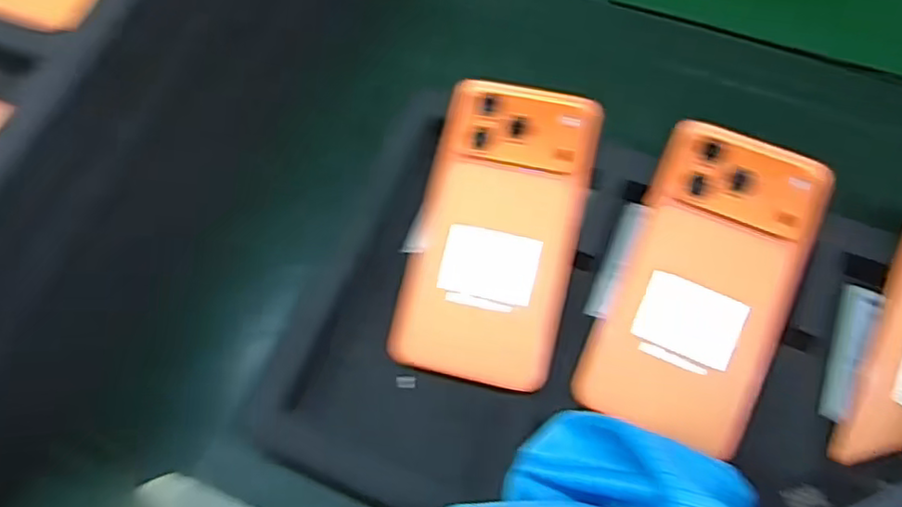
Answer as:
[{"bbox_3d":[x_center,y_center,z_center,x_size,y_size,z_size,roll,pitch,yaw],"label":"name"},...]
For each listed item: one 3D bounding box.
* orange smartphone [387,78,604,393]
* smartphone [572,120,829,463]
[{"bbox_3d":[0.025,-0.014,0.343,0.083,0.005,0.159,13,79,10],"label":"orange smartphone"},{"bbox_3d":[0.128,0.013,0.324,0.081,0.010,0.156,22,80,13],"label":"smartphone"}]

